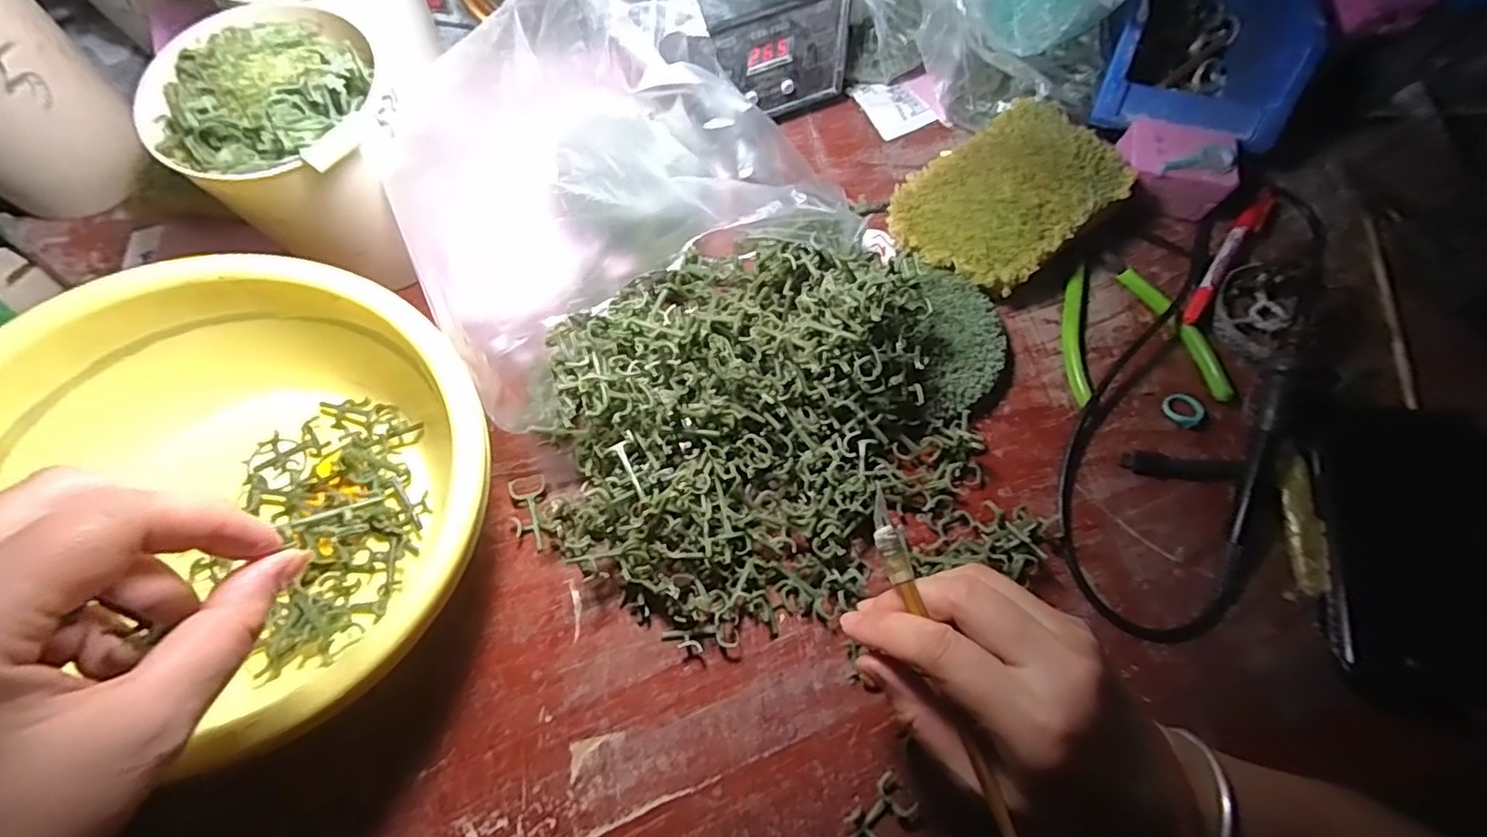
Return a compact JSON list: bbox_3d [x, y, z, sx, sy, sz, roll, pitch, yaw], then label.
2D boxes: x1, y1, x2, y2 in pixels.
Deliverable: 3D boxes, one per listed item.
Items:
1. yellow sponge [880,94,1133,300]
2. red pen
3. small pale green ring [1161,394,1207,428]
[{"bbox_3d":[0.171,-0.145,0.400,0.134,0.027,0.095,-36,75,-12],"label":"yellow sponge"},{"bbox_3d":[0.331,-0.114,0.422,0.016,0.008,0.137,41,75,12],"label":"red pen"},{"bbox_3d":[0.277,-0.006,0.391,0.025,0.005,0.021,39,75,12],"label":"small pale green ring"}]

